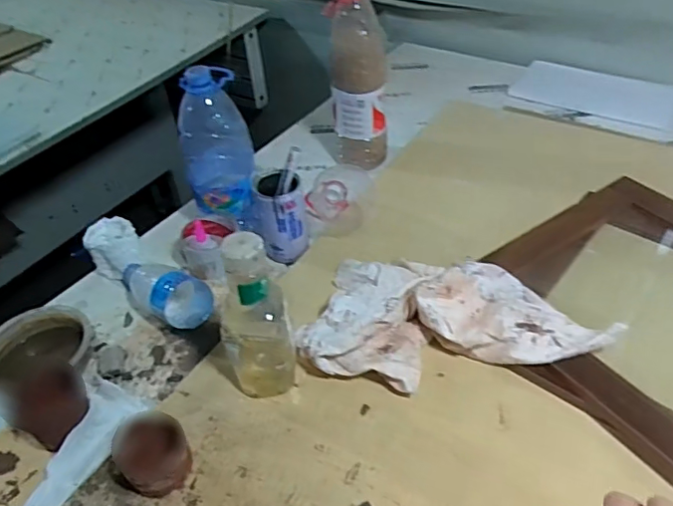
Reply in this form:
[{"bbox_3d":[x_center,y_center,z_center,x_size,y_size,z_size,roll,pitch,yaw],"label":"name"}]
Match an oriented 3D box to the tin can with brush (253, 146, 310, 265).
[{"bbox_3d":[-0.080,-0.065,0.778,0.075,0.141,0.079,-3,42,3],"label":"tin can with brush"}]

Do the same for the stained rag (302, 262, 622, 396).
[{"bbox_3d":[0.139,0.076,0.641,0.330,0.066,0.179,7,43,14],"label":"stained rag"}]

